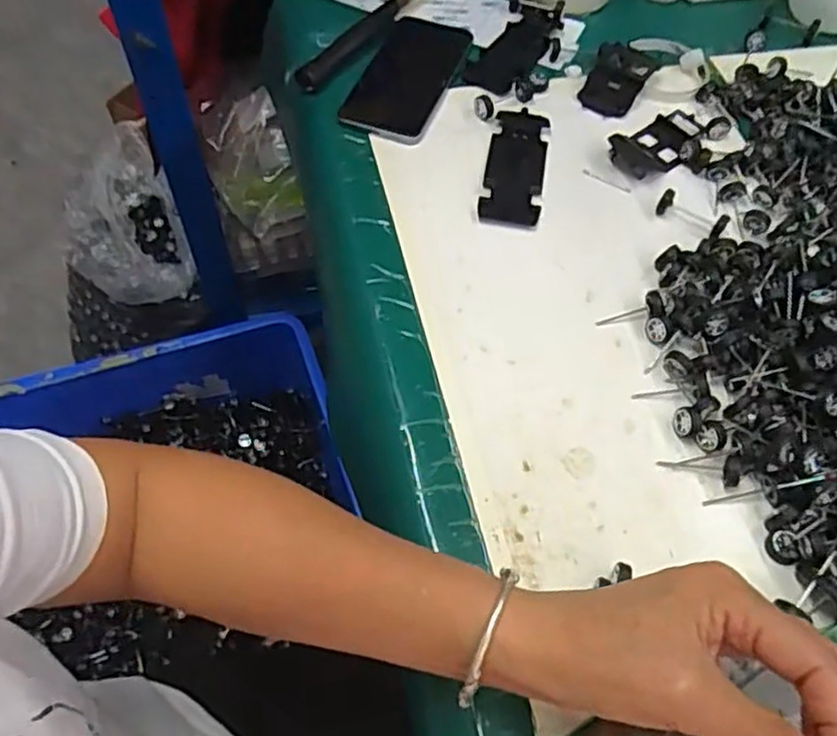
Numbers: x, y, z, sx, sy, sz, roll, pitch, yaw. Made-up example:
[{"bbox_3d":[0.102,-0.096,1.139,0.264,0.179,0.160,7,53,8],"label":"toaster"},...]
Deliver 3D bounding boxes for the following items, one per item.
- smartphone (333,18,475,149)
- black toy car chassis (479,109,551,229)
[{"bbox_3d":[-0.012,-0.263,0.633,0.085,0.005,0.165,19,59,8],"label":"smartphone"},{"bbox_3d":[0.079,-0.164,0.575,0.046,0.007,0.122,10,58,3],"label":"black toy car chassis"}]

